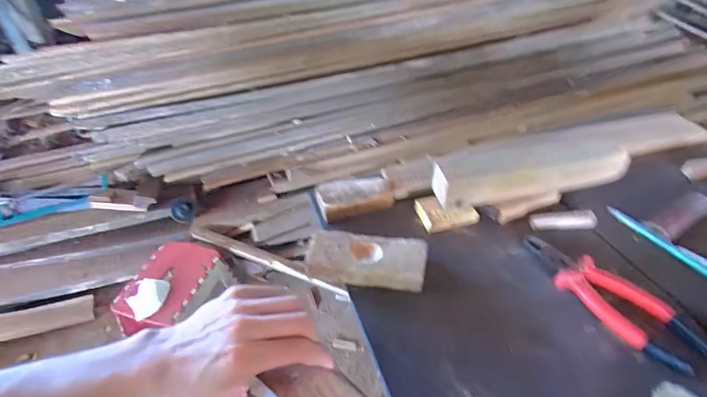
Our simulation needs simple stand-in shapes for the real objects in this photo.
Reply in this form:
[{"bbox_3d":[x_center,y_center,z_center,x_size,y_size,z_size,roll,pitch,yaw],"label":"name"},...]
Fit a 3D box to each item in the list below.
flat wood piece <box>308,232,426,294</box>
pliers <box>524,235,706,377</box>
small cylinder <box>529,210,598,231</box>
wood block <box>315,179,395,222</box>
[{"bbox_3d":[0.015,0.071,0.458,0.134,0.028,0.061,4,42,9],"label":"flat wood piece"},{"bbox_3d":[0.263,0.097,0.412,0.055,0.020,0.186,-23,45,-21],"label":"pliers"},{"bbox_3d":[0.268,0.029,0.495,0.080,0.015,0.021,-3,41,0],"label":"small cylinder"},{"bbox_3d":[0.000,-0.003,0.548,0.101,0.030,0.051,-13,42,-11],"label":"wood block"}]

